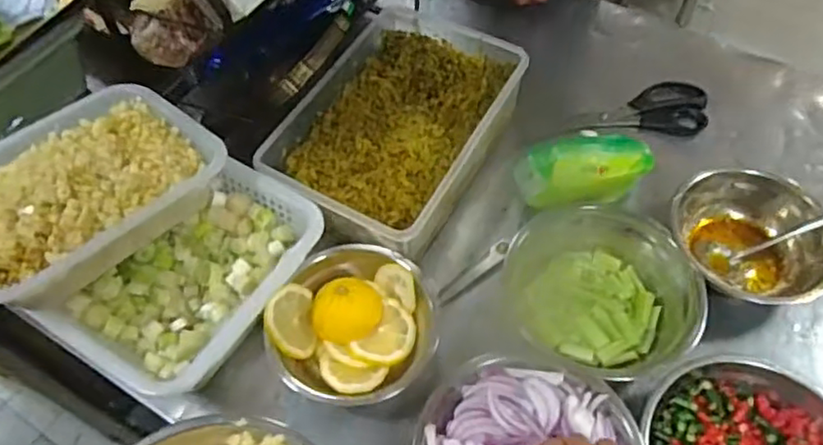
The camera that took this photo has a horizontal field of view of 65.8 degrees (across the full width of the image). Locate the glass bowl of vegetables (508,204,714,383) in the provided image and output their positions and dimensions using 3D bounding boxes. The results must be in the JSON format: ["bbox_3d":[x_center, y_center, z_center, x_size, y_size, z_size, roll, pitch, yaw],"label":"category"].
[{"bbox_3d":[0.189,0.064,0.612,0.165,0.089,0.143,-5,58,-2],"label":"glass bowl of vegetables"}]

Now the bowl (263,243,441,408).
[{"bbox_3d":[-0.053,0.101,0.620,0.152,0.060,0.158,0,58,1],"label":"bowl"}]

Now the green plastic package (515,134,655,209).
[{"bbox_3d":[0.184,-0.047,0.690,0.134,0.071,0.067,0,58,1],"label":"green plastic package"}]

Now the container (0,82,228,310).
[{"bbox_3d":[-0.320,-0.031,0.622,0.185,0.090,0.247,37,65,22],"label":"container"}]

